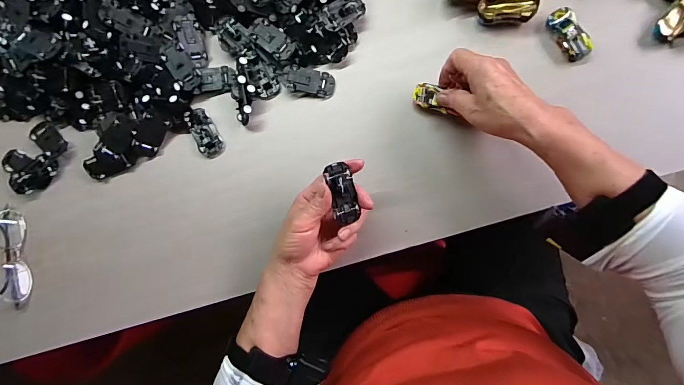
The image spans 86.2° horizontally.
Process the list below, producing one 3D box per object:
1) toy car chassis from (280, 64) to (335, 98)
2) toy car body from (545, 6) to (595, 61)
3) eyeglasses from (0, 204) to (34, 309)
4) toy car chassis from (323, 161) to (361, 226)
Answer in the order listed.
[{"bbox_3d":[-0.043,-0.141,0.462,0.065,0.014,0.032,15,85,8],"label":"toy car chassis"},{"bbox_3d":[0.267,-0.186,0.429,0.030,0.019,0.064,-30,81,3],"label":"toy car body"},{"bbox_3d":[-0.435,0.084,0.477,0.031,0.042,0.127,-15,82,5],"label":"eyeglasses"},{"bbox_3d":[0.000,0.001,0.379,0.024,0.014,0.064,-13,99,5],"label":"toy car chassis"}]

